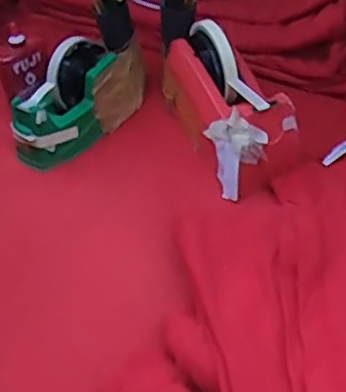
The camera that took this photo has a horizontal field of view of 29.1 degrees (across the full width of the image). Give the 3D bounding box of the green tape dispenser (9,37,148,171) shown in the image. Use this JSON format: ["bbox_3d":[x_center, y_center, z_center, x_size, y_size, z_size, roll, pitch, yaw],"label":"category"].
[{"bbox_3d":[-0.100,-0.118,0.746,0.058,0.092,0.181,22,46,28],"label":"green tape dispenser"}]

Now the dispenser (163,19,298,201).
[{"bbox_3d":[0.056,-0.109,0.695,0.082,0.110,0.178,-15,41,-13],"label":"dispenser"}]

